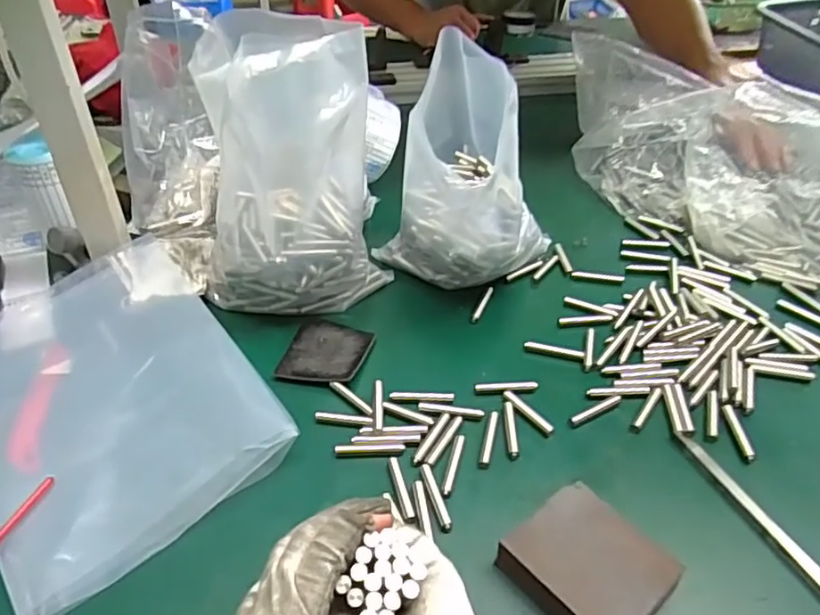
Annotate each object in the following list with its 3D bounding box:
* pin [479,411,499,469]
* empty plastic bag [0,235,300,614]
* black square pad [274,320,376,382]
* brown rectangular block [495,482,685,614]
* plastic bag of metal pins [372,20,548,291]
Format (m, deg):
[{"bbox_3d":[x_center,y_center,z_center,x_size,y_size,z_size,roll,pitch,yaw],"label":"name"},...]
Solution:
[{"bbox_3d":[0.056,0.092,0.437,0.007,0.004,0.049,10,42,11],"label":"pin"},{"bbox_3d":[-0.223,0.058,0.447,0.194,0.028,0.271,-26,48,-27],"label":"empty plastic bag"},{"bbox_3d":[-0.068,0.036,0.504,0.064,0.008,0.071,10,42,11],"label":"black square pad"},{"bbox_3d":[0.103,0.150,0.356,0.071,0.028,0.079,-30,49,-29],"label":"brown rectangular block"},{"bbox_3d":[0.046,-0.119,0.543,0.126,0.200,0.127,22,46,23],"label":"plastic bag of metal pins"}]

